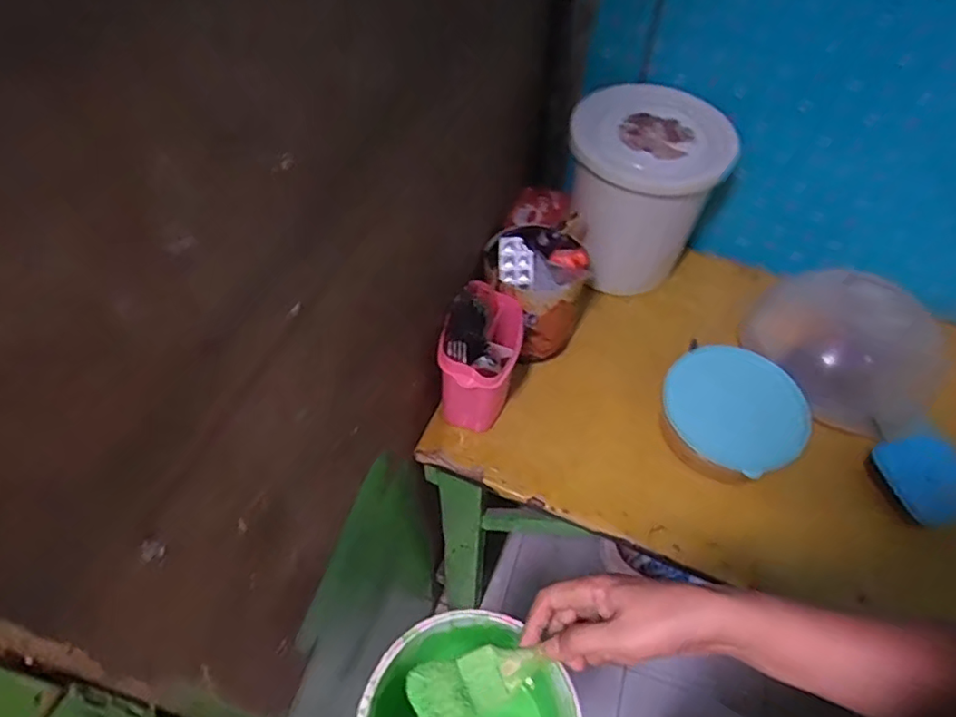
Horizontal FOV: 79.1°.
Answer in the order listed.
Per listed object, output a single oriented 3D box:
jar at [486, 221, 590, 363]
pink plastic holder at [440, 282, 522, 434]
[{"bbox_3d":[0.084,-0.094,0.876,0.144,0.159,0.133,0,51,-1],"label":"jar"},{"bbox_3d":[0.007,-0.004,0.792,0.088,0.180,0.147,11,52,8],"label":"pink plastic holder"}]

